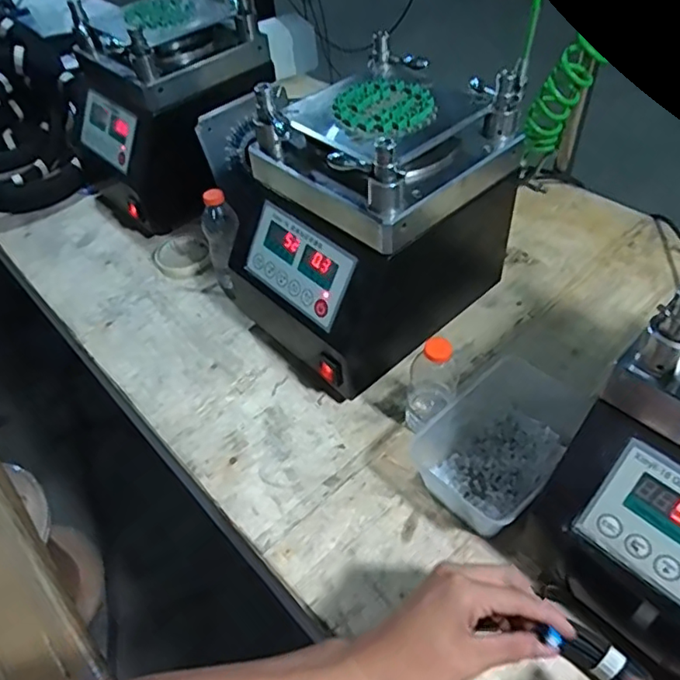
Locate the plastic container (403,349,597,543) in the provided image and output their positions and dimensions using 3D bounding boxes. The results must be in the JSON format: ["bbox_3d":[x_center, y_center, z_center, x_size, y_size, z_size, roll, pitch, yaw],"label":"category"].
[{"bbox_3d":[0.170,0.094,0.598,0.185,0.065,0.119,-38,55,-26],"label":"plastic container"}]

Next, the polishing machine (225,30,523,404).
[{"bbox_3d":[0.037,-0.137,0.677,0.279,0.288,0.216,-33,52,-22],"label":"polishing machine"}]

